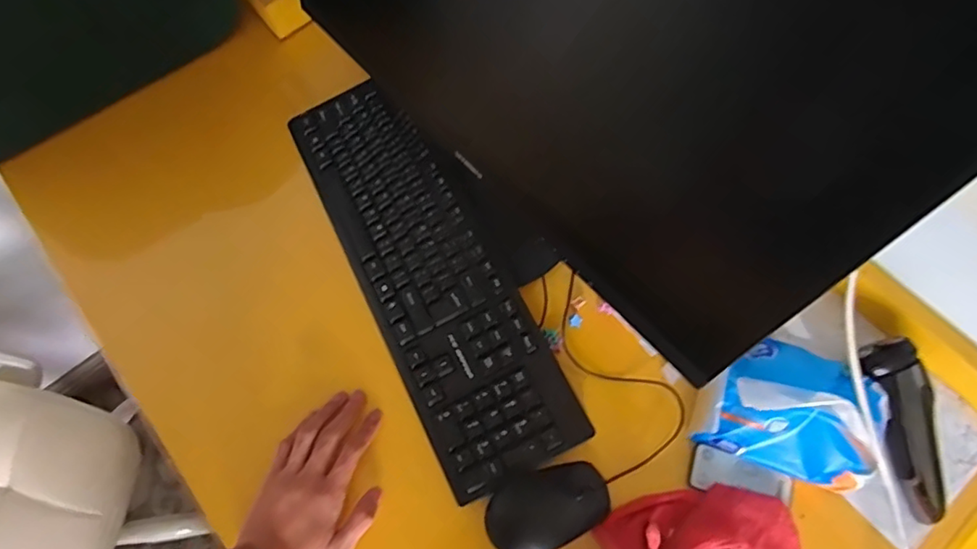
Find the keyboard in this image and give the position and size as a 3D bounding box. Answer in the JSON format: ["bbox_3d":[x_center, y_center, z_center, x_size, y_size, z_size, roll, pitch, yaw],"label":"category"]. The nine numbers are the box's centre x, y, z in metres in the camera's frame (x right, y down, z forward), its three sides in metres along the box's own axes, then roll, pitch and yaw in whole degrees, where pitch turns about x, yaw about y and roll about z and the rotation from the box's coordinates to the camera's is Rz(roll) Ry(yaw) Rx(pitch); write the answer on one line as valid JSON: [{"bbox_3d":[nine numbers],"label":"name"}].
[{"bbox_3d":[-0.065,-0.011,0.564,0.129,0.020,0.432,-26,70,-9],"label":"keyboard"}]

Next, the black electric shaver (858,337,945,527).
[{"bbox_3d":[0.365,0.136,0.507,0.044,0.035,0.151,-7,83,-2],"label":"black electric shaver"}]

